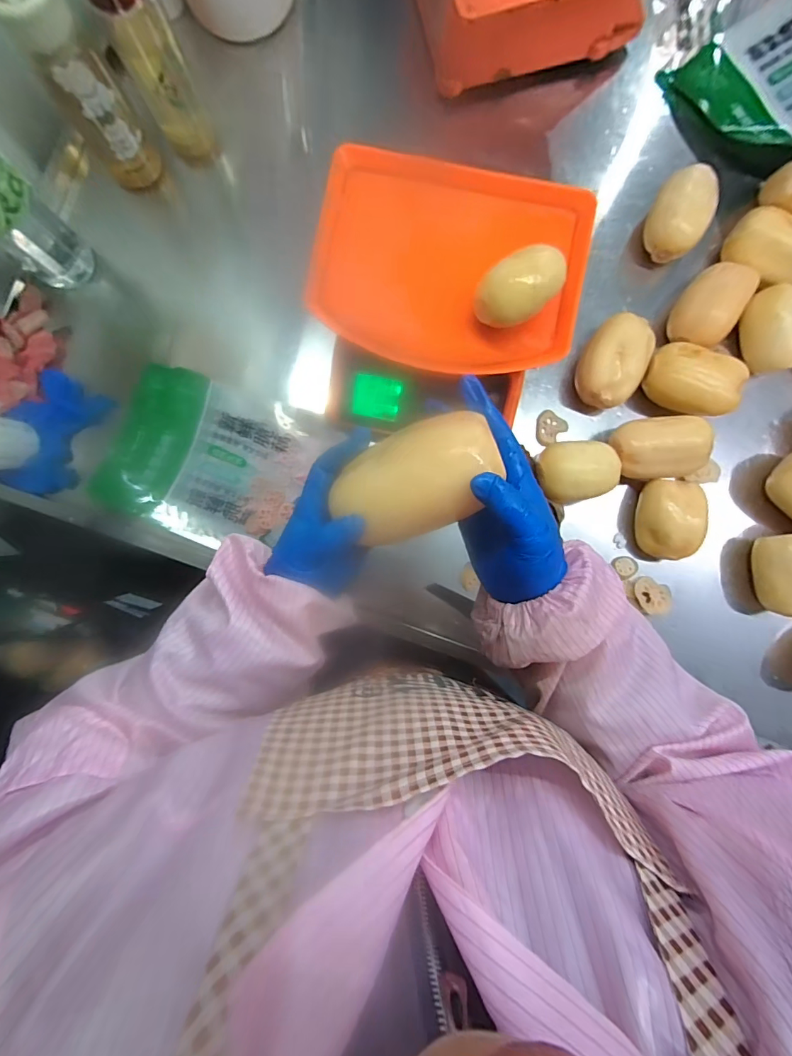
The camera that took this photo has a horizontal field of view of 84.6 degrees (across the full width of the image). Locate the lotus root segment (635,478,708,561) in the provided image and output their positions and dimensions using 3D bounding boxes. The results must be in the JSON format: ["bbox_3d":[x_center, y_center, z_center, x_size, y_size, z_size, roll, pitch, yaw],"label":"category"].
[{"bbox_3d":[0.351,-0.010,0.566,0.083,0.062,0.097,3,88,1],"label":"lotus root segment"}]

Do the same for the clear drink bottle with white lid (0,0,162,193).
[{"bbox_3d":[-0.351,-0.497,0.498,0.073,0.201,0.068,-26,88,0],"label":"clear drink bottle with white lid"}]

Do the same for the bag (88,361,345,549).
[{"bbox_3d":[-0.242,-0.089,0.573,0.244,0.033,0.202,21,89,2],"label":"bag"}]

